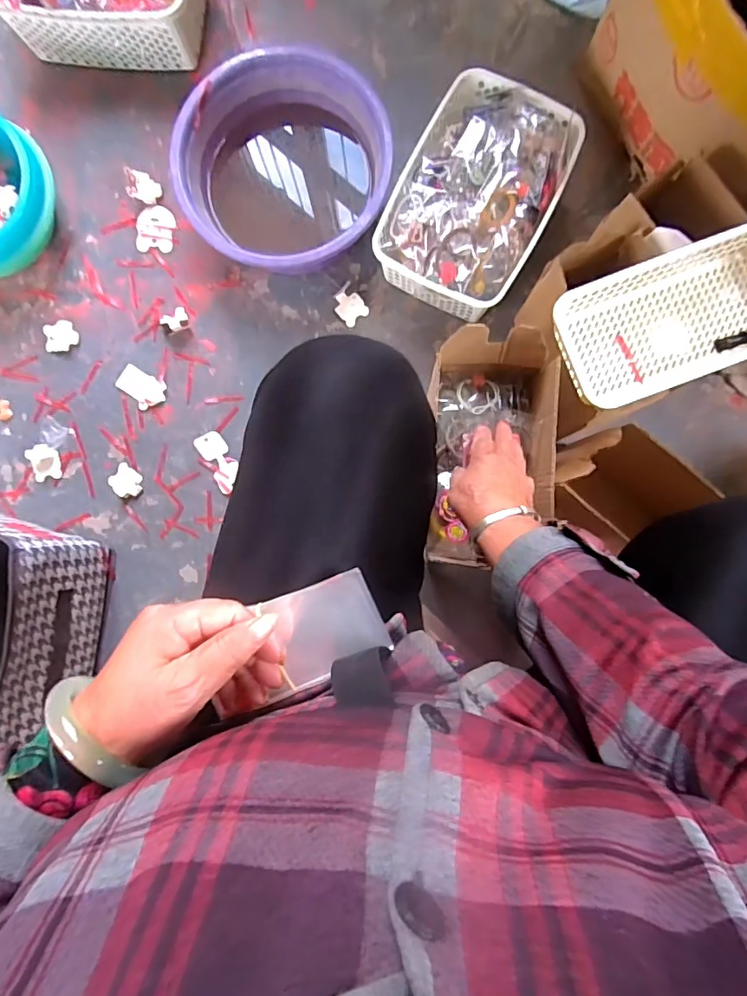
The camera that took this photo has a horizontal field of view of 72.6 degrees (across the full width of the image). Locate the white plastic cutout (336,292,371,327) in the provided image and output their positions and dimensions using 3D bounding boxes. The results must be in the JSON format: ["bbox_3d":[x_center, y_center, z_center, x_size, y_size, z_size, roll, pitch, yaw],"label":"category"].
[{"bbox_3d":[-0.035,-0.288,0.766,0.042,0.005,0.050,-37,87,0],"label":"white plastic cutout"}]

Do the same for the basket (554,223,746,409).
[{"bbox_3d":[0.335,-0.198,0.553,0.263,0.044,0.134,-21,87,1],"label":"basket"}]

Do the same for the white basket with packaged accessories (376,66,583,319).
[{"bbox_3d":[0.141,-0.410,0.714,0.196,0.108,0.299,26,89,2],"label":"white basket with packaged accessories"}]

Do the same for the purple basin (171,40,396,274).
[{"bbox_3d":[-0.121,-0.451,0.728,0.279,0.111,0.282,7,88,2],"label":"purple basin"}]

